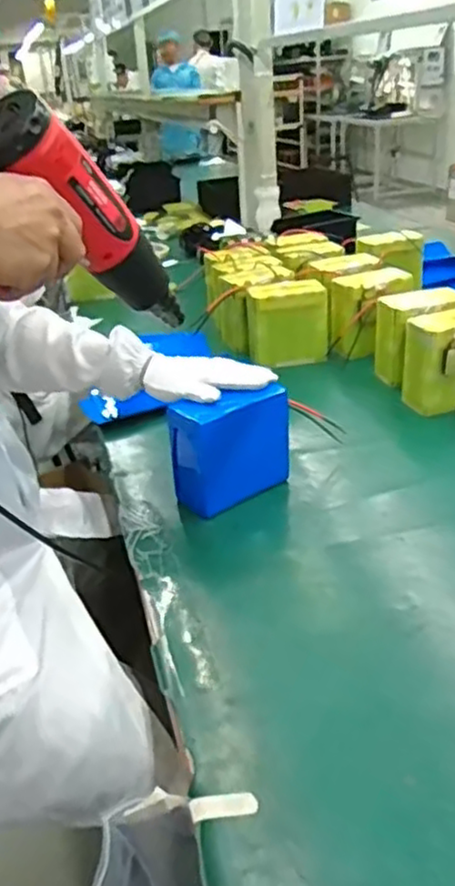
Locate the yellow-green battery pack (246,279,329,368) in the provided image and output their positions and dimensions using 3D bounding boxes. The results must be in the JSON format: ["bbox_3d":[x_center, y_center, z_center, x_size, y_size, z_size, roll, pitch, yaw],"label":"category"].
[{"bbox_3d":[0.114,-0.230,1.333,0.148,0.134,0.088,-4,28,-1],"label":"yellow-green battery pack"}]

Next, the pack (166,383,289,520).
[{"bbox_3d":[0.001,0.003,0.927,0.161,0.142,0.073,-23,33,-31],"label":"pack"}]

